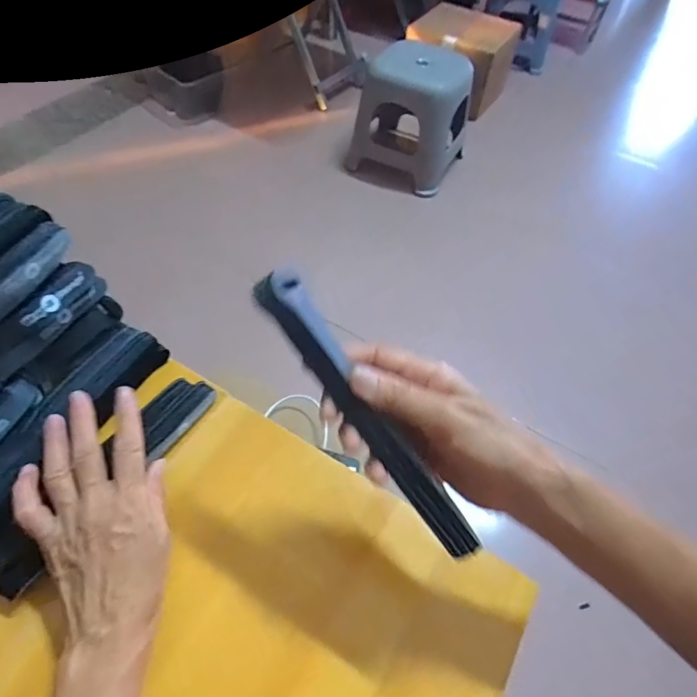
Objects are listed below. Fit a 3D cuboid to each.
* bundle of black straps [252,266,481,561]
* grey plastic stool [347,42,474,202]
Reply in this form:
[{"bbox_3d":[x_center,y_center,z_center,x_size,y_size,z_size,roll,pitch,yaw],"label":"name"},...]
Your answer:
[{"bbox_3d":[0.012,0.036,0.278,0.024,0.016,0.194,-35,88,-25],"label":"bundle of black straps"},{"bbox_3d":[0.190,-0.702,1.430,0.307,0.315,0.270,21,57,9],"label":"grey plastic stool"}]

